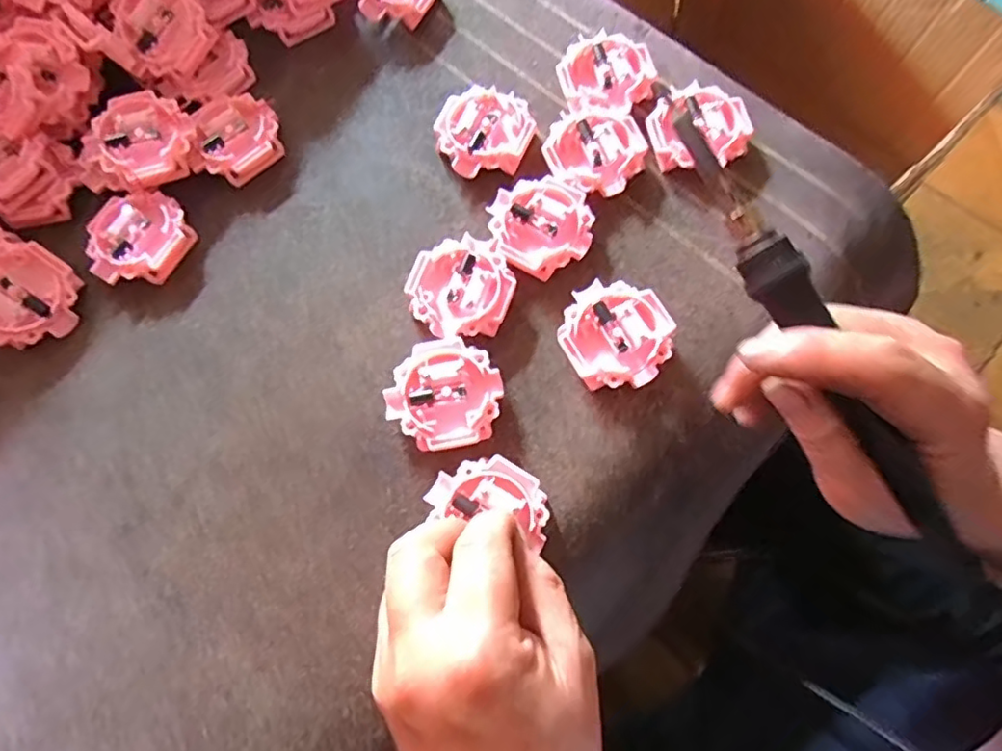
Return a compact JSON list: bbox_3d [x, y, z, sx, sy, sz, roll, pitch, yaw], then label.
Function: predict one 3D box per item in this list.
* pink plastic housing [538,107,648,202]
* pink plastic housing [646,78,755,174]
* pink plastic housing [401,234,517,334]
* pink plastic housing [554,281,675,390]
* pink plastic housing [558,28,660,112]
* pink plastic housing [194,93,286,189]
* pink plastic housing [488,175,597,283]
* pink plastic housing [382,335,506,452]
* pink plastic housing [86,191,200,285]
[{"bbox_3d":[0.052,-0.124,0.329,0.052,0.013,0.052,34,79,8],"label":"pink plastic housing"},{"bbox_3d":[0.107,-0.133,0.329,0.052,0.014,0.051,36,79,8],"label":"pink plastic housing"},{"bbox_3d":[-0.020,-0.045,0.311,0.051,0.016,0.054,0,77,1],"label":"pink plastic housing"},{"bbox_3d":[0.057,-0.020,0.297,0.052,0.015,0.054,0,77,1],"label":"pink plastic housing"},{"bbox_3d":[0.060,-0.171,0.348,0.052,0.018,0.051,0,77,1],"label":"pink plastic housing"},{"bbox_3d":[-0.151,-0.138,0.346,0.046,0.012,0.050,-37,79,-8],"label":"pink plastic housing"},{"bbox_3d":[0.021,-0.079,0.317,0.052,0.012,0.052,0,77,1],"label":"pink plastic housing"},{"bbox_3d":[-0.027,0.010,0.293,0.052,0.014,0.053,0,77,1],"label":"pink plastic housing"},{"bbox_3d":[-0.199,-0.075,0.330,0.052,0.011,0.054,0,77,1],"label":"pink plastic housing"}]

